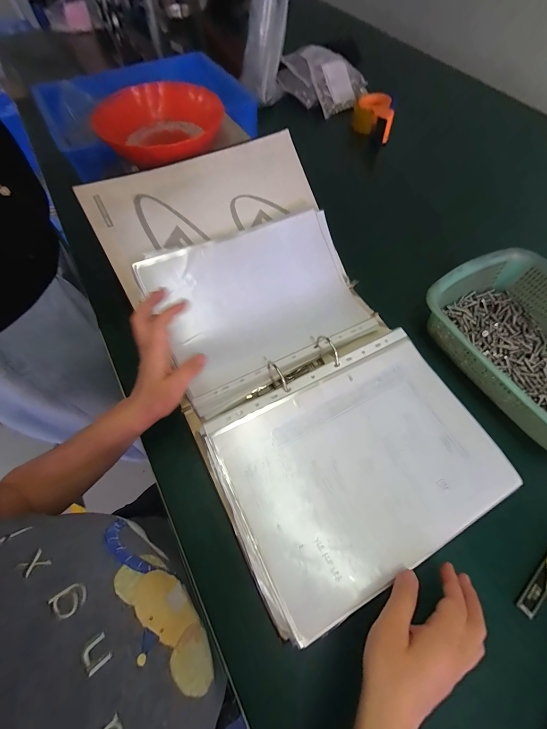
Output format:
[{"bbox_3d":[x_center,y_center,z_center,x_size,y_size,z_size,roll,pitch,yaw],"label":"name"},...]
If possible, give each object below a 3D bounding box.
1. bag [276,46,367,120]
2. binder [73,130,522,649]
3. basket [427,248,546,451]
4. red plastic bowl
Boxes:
[{"bbox_3d":[0.133,-0.770,0.782,0.228,0.084,0.155,18,65,9],"label":"bag"},{"bbox_3d":[0.013,-0.049,0.378,0.317,0.132,0.579,-27,67,-12],"label":"binder"},{"bbox_3d":[0.372,-0.027,0.409,0.215,0.077,0.299,-28,67,-13],"label":"basket"},{"bbox_3d":[-0.190,-0.404,0.498,0.196,0.056,0.207,-34,68,-15],"label":"red plastic bowl"}]

